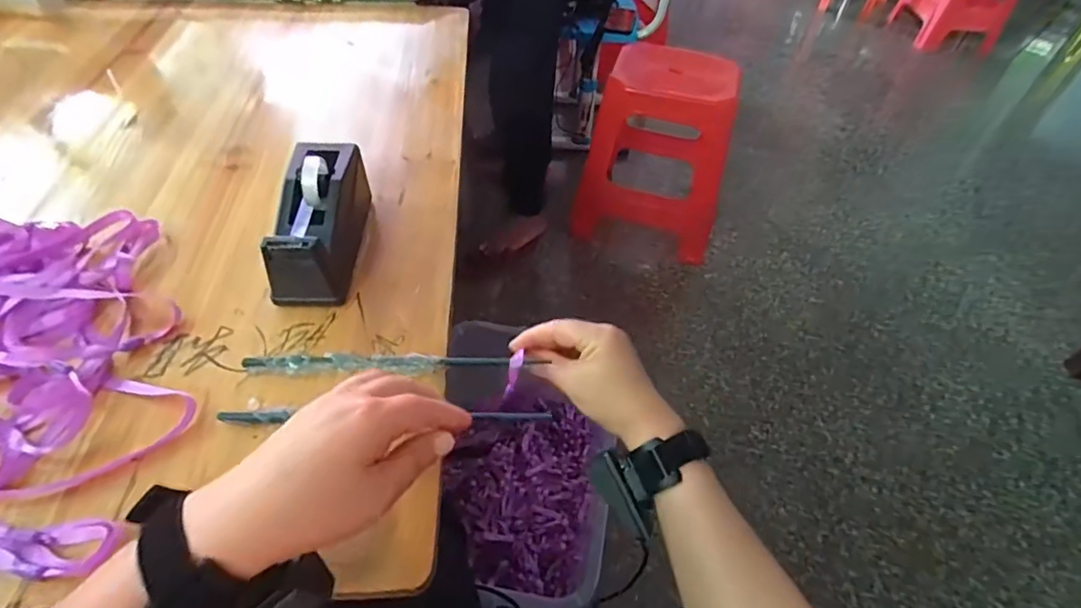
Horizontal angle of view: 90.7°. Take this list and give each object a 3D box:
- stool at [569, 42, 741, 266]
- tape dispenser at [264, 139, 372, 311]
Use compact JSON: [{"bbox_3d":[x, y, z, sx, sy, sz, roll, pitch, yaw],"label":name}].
[{"bbox_3d":[0.326,-0.398,1.476,0.393,0.473,0.367,14,50,7],"label":"stool"},{"bbox_3d":[-0.196,-0.074,0.473,0.061,0.075,0.151,2,49,-4],"label":"tape dispenser"}]

